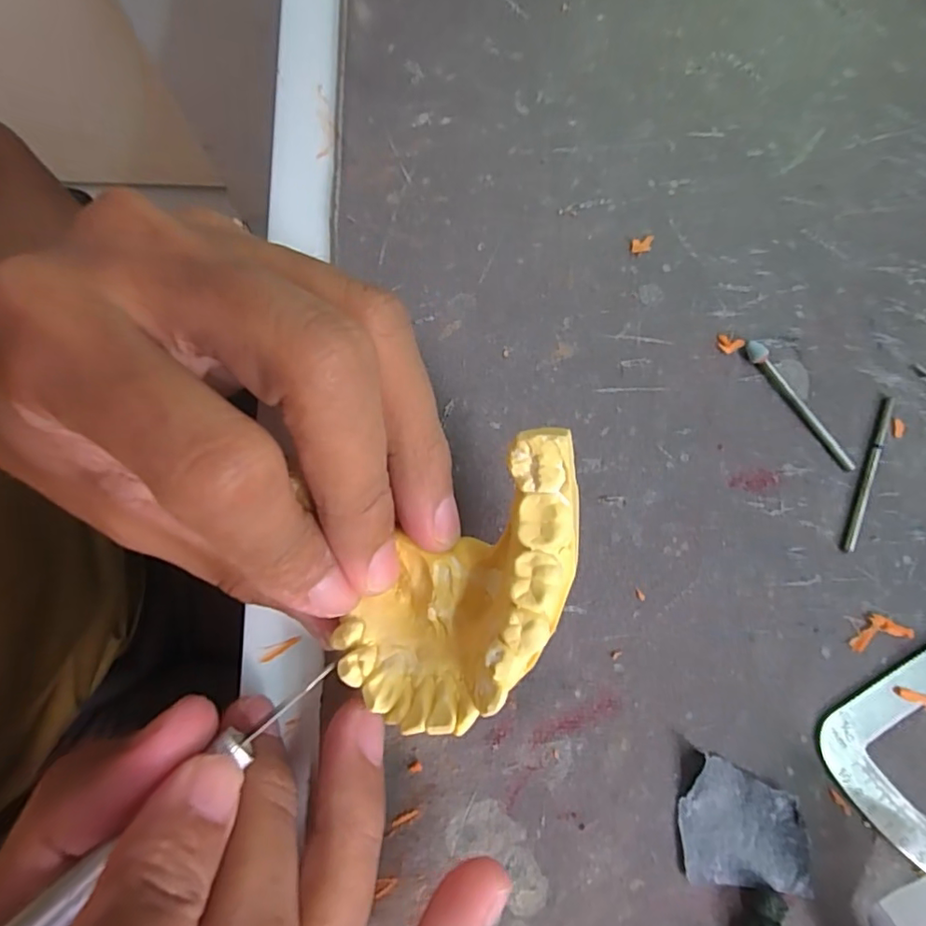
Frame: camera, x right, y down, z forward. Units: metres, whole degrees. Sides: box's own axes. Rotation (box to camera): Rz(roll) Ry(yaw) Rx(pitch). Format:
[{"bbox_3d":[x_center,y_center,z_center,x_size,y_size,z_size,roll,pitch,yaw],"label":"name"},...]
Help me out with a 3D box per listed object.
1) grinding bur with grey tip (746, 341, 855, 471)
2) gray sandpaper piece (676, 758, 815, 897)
[{"bbox_3d":[0.090,-0.016,0.147,0.004,0.005,0.042,-37,82,-8],"label":"grinding bur with grey tip"},{"bbox_3d":[0.065,0.084,0.128,0.028,0.004,0.026,5,79,0],"label":"gray sandpaper piece"}]

